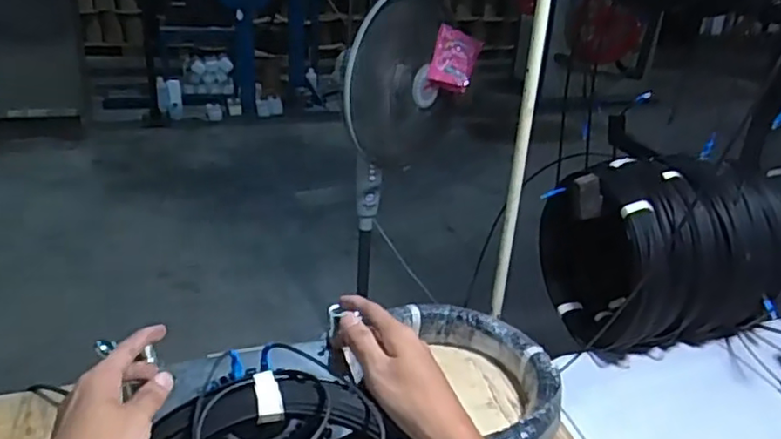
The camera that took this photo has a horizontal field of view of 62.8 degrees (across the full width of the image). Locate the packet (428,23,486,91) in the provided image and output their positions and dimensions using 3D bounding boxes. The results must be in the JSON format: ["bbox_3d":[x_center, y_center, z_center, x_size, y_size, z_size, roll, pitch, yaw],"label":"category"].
[{"bbox_3d":[0.149,-0.377,1.511,0.105,0.137,0.027,21,-6,-7],"label":"packet"}]

